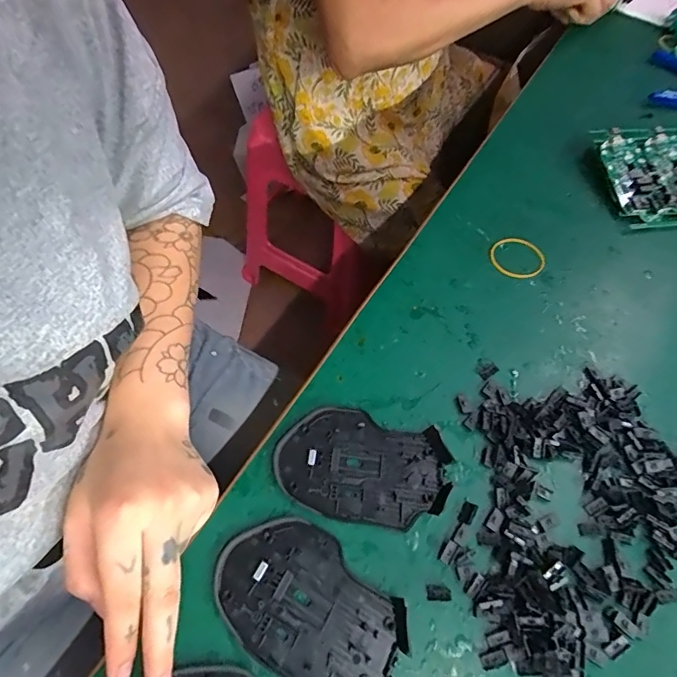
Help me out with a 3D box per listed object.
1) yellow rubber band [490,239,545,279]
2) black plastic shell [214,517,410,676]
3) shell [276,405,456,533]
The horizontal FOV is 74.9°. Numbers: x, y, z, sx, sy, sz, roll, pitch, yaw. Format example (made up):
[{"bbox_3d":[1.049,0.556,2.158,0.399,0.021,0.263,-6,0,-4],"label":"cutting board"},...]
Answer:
[{"bbox_3d":[0.162,-0.073,0.400,0.048,0.007,0.042,13,61,5],"label":"yellow rubber band"},{"bbox_3d":[-0.018,0.157,0.258,0.113,0.010,0.071,35,65,16],"label":"black plastic shell"},{"bbox_3d":[0.015,0.086,0.300,0.113,0.010,0.071,13,61,5],"label":"shell"}]

